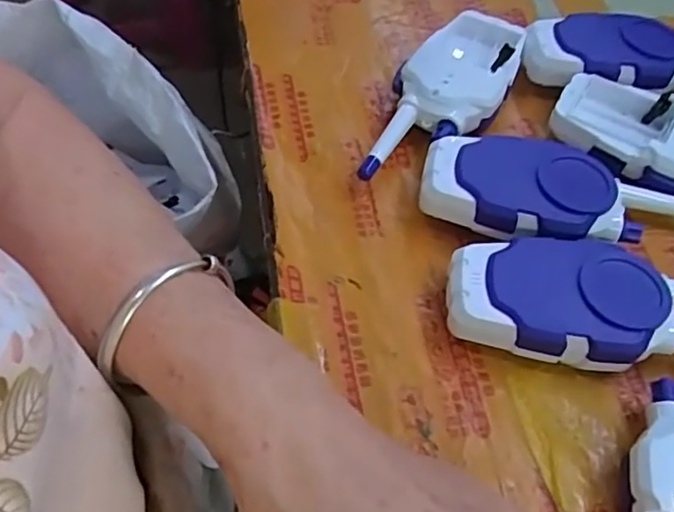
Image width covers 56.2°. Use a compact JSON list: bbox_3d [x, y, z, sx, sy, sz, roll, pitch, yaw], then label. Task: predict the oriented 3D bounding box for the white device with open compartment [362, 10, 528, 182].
[{"bbox_3d":[0.069,-0.102,0.409,0.068,0.033,0.167,24,60,13],"label":"white device with open compartment"}]

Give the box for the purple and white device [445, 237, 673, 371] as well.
[{"bbox_3d":[0.138,0.025,0.321,0.163,0.033,0.063,2,57,-1],"label":"purple and white device"}]

